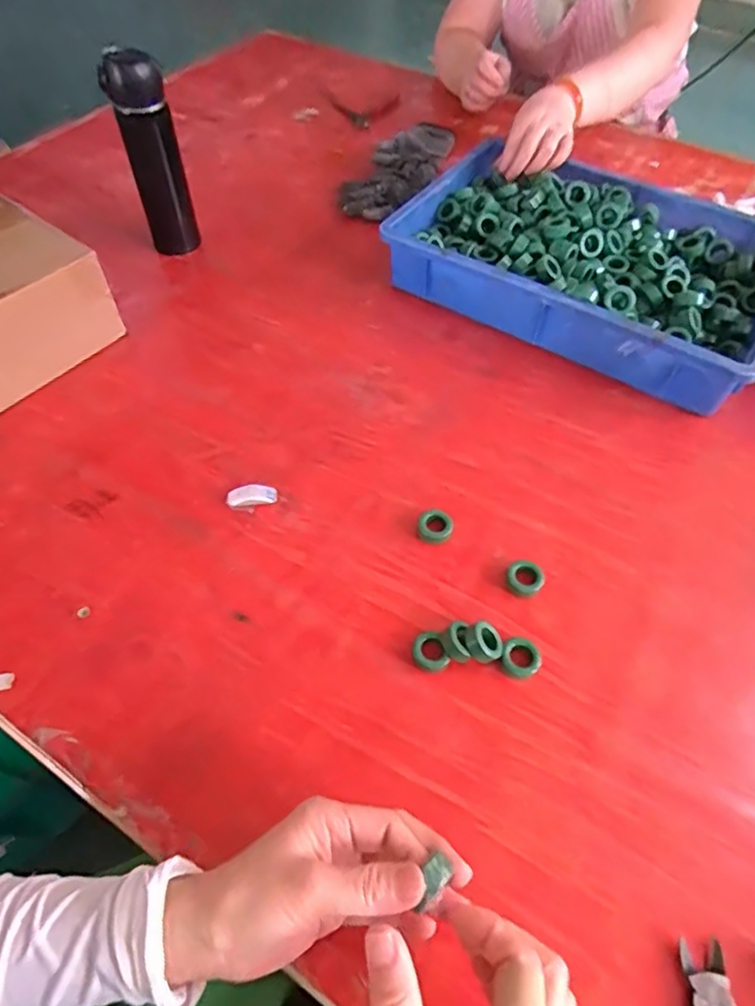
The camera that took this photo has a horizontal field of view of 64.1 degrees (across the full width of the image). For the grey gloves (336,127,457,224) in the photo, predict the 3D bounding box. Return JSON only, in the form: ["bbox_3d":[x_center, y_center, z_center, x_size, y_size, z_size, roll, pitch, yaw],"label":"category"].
[{"bbox_3d":[0.035,-0.504,0.901,0.087,0.028,0.264,23,57,15],"label":"grey gloves"}]

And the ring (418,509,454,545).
[{"bbox_3d":[0.052,0.021,0.544,0.030,0.010,0.034,11,55,7],"label":"ring"}]

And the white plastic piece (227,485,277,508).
[{"bbox_3d":[-0.117,-0.008,0.560,0.045,0.010,0.017,-6,55,-5],"label":"white plastic piece"}]

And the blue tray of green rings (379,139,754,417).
[{"bbox_3d":[0.259,-0.295,0.729,0.430,0.077,0.302,29,59,19],"label":"blue tray of green rings"}]

